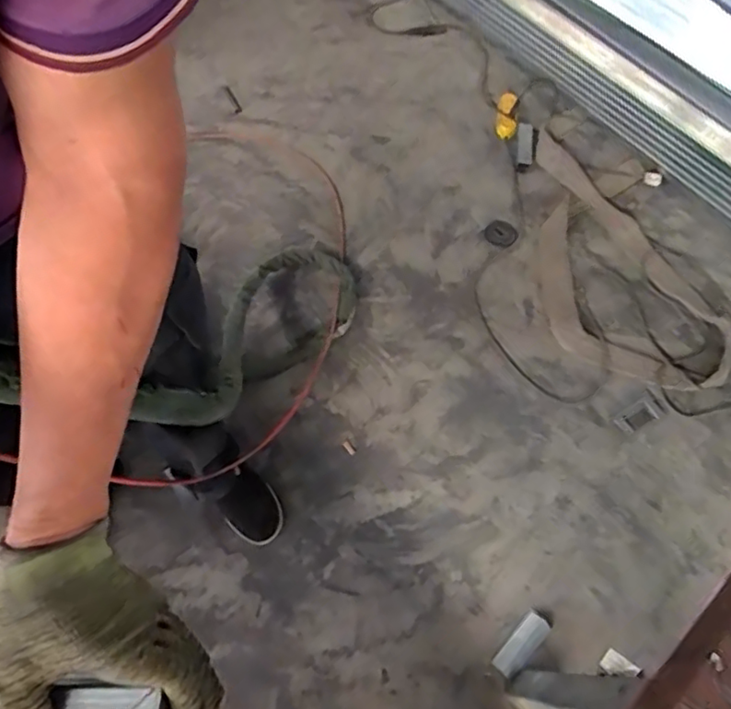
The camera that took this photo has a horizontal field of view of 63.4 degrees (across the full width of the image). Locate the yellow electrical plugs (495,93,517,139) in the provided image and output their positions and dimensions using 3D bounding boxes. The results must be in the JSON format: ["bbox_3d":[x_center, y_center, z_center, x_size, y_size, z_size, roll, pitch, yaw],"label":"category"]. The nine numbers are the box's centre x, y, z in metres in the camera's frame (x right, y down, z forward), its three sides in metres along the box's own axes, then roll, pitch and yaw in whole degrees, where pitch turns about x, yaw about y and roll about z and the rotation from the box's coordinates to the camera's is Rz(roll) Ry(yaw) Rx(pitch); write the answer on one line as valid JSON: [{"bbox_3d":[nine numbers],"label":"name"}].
[{"bbox_3d":[0.412,-0.709,1.747,0.059,0.038,0.141,3,90,3],"label":"yellow electrical plugs"}]

